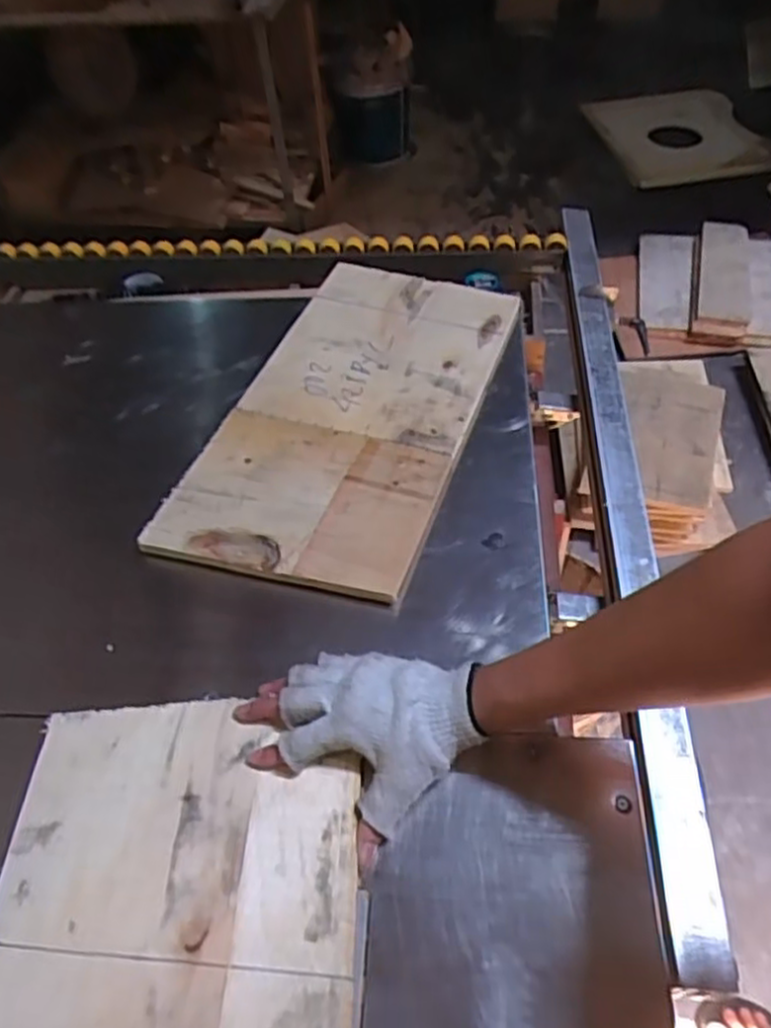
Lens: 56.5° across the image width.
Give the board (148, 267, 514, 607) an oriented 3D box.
[{"bbox_3d":[-0.037,-0.118,0.784,0.263,0.015,0.472,12,57,16],"label":"board"}]

